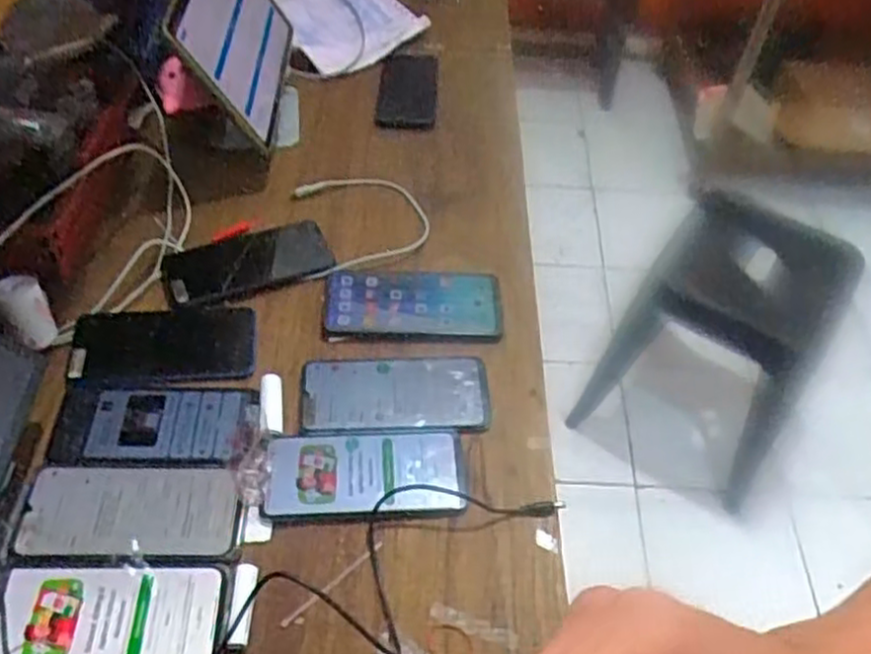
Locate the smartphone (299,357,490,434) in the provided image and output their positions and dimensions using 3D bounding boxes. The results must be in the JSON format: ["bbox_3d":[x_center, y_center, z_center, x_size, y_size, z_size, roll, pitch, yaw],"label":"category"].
[{"bbox_3d":[-0.036,0.060,0.673,0.166,0.007,0.076,-2,52,-4],"label":"smartphone"}]

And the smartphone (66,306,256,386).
[{"bbox_3d":[-0.251,0.015,0.689,0.163,0.007,0.080,-4,52,-6],"label":"smartphone"}]

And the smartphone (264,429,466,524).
[{"bbox_3d":[-0.056,0.118,0.617,0.162,0.015,0.078,-2,52,-4],"label":"smartphone"}]

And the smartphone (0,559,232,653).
[{"bbox_3d":[-0.238,0.211,0.536,0.165,0.015,0.085,-1,52,-3],"label":"smartphone"}]

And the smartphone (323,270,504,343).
[{"bbox_3d":[-0.021,-0.025,0.732,0.172,0.015,0.086,1,52,-1],"label":"smartphone"}]

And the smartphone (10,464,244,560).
[{"bbox_3d":[-0.238,0.142,0.585,0.164,0.010,0.079,0,52,-2],"label":"smartphone"}]

